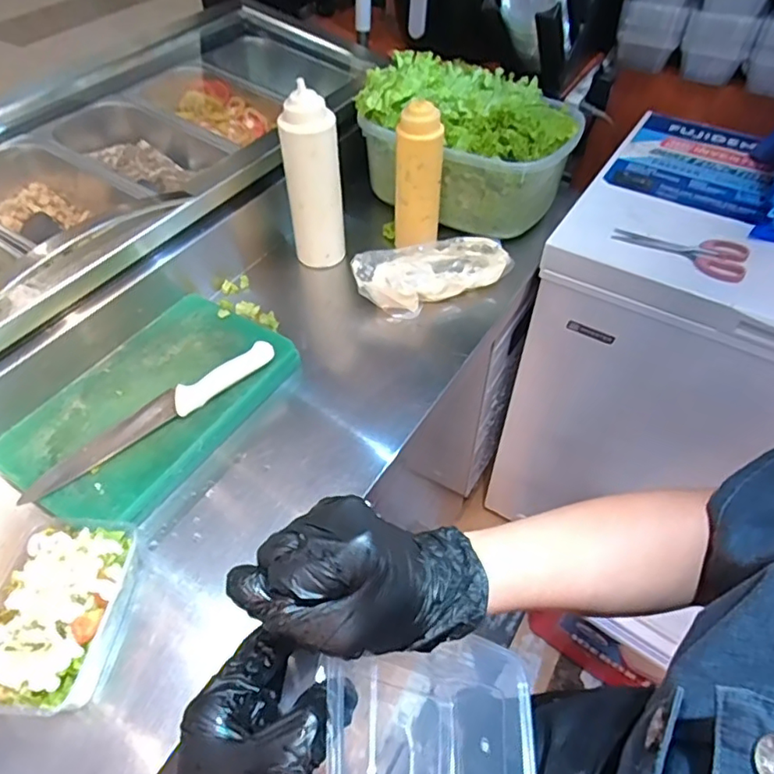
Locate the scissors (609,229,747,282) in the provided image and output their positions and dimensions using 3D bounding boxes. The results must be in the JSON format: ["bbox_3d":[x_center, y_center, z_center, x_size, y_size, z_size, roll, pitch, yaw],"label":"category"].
[{"bbox_3d":[0.427,-0.202,0.833,0.183,0.019,0.074,20,52,16],"label":"scissors"}]

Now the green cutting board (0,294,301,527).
[{"bbox_3d":[-0.279,0.015,0.685,0.206,0.025,0.314,24,54,19],"label":"green cutting board"}]

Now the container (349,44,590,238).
[{"bbox_3d":[0.132,-0.401,0.942,0.338,0.173,0.226,21,53,17],"label":"container"}]

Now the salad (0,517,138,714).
[{"bbox_3d":[-0.303,0.205,0.519,0.113,0.055,0.169,6,50,5],"label":"salad"}]

